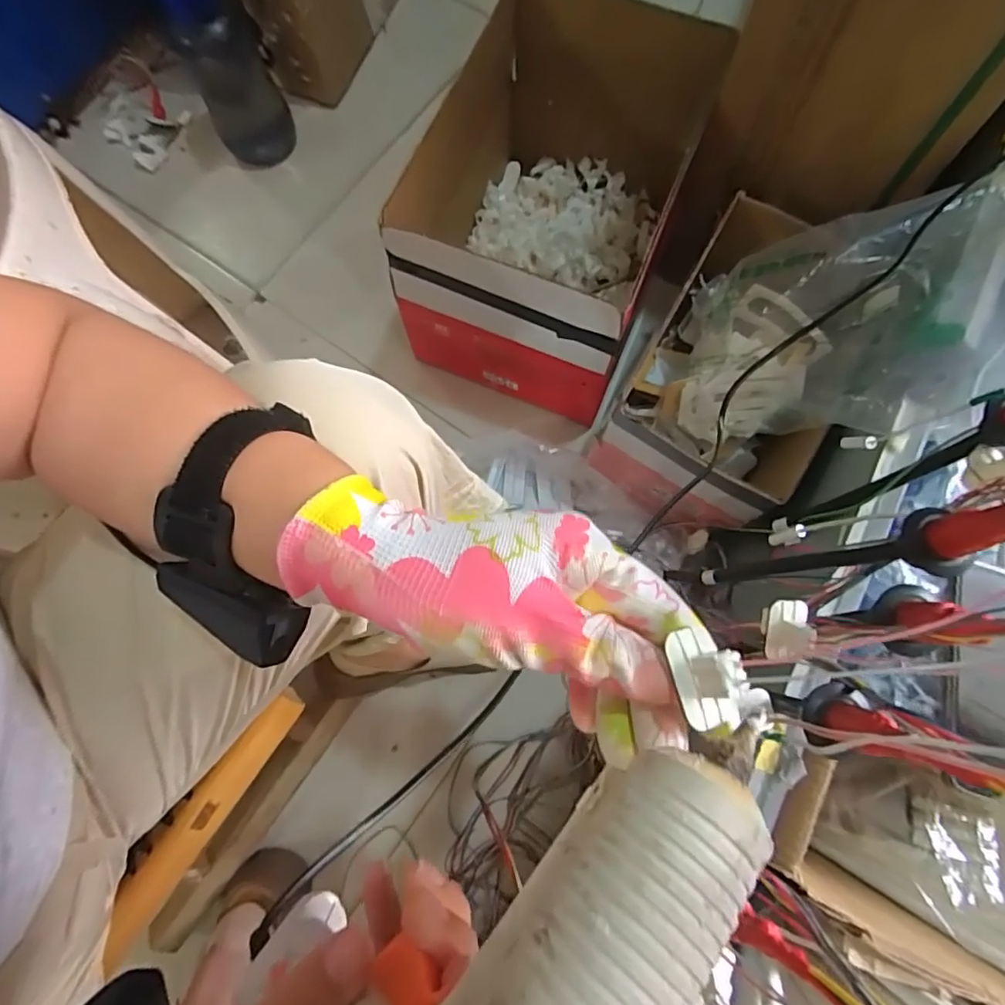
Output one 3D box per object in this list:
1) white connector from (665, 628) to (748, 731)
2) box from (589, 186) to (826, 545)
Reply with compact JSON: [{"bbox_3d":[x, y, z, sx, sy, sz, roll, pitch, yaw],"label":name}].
[{"bbox_3d":[0.067,0.057,0.185,0.018,0.014,0.029,-10,78,-1],"label":"white connector"},{"bbox_3d":[0.229,-0.130,0.584,0.157,0.149,0.270,29,79,7],"label":"box"}]

